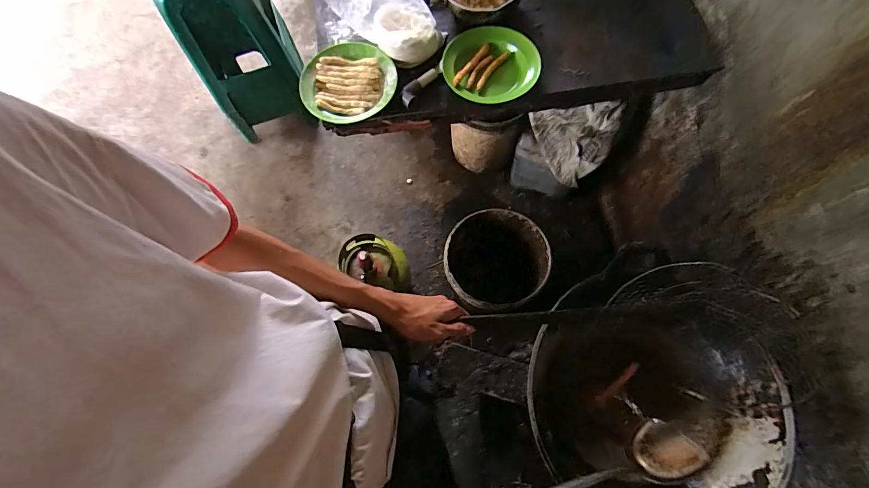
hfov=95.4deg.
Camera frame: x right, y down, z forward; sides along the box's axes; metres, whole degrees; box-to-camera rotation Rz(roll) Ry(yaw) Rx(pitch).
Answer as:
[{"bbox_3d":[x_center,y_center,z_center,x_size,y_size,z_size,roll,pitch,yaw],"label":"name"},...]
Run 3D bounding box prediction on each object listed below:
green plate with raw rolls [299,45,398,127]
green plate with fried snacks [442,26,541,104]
[{"bbox_3d":[-0.194,-0.361,0.889,0.197,0.023,0.210,0,73,1],"label":"green plate with raw rolls"},{"bbox_3d":[0.124,-0.407,0.884,0.201,0.049,0.192,0,73,1],"label":"green plate with fried snacks"}]

